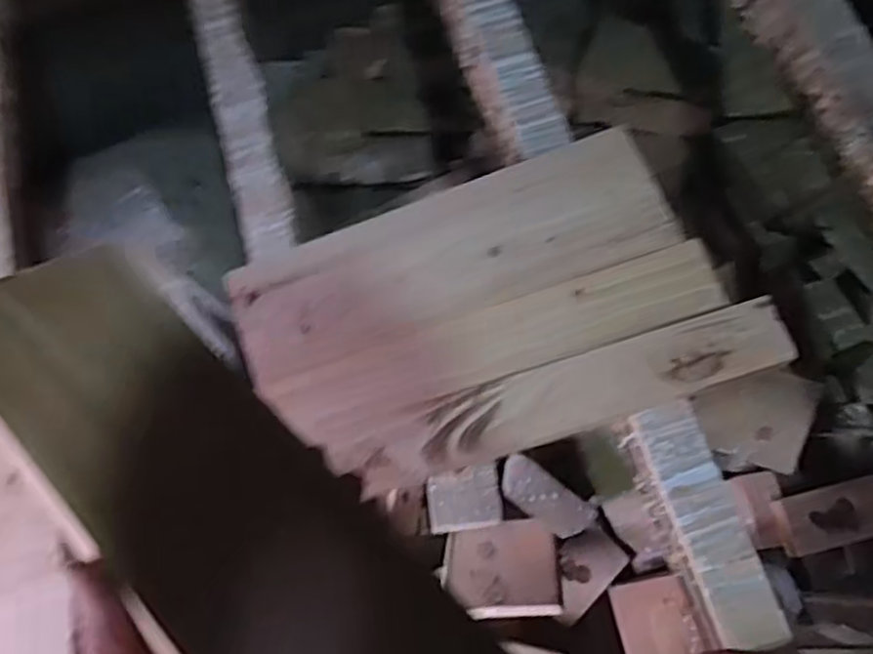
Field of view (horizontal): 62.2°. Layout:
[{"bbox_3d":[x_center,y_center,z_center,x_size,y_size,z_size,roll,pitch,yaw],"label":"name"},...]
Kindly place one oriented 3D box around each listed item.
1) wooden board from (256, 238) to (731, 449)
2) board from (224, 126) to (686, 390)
[{"bbox_3d":[0.055,0.012,0.659,0.409,0.025,0.076,-18,70,-4],"label":"wooden board"},{"bbox_3d":[0.011,-0.069,0.694,0.412,0.025,0.134,-18,70,-4],"label":"board"}]

